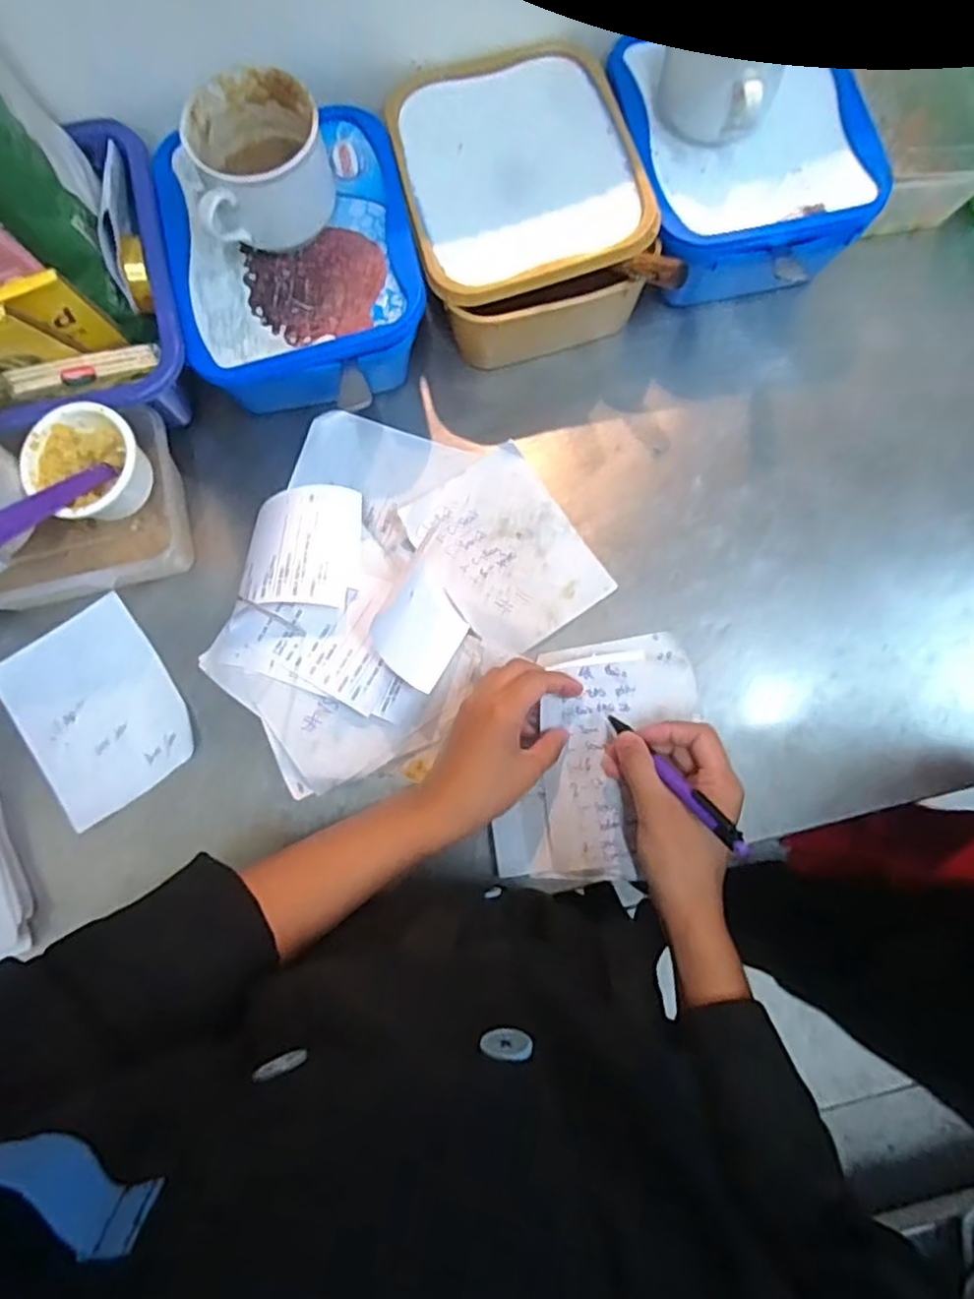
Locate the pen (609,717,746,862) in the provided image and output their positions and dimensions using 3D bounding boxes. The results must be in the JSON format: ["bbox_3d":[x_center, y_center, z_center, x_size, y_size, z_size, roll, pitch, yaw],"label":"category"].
[{"bbox_3d":[0.114,0.078,0.420,0.011,0.011,0.134,-34,40,-6],"label":"pen"}]

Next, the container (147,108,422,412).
[{"bbox_3d":[-0.137,-0.274,0.507,0.168,0.082,0.217,-14,80,-3],"label":"container"}]

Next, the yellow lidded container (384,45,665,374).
[{"bbox_3d":[0.024,-0.330,0.512,0.165,0.083,0.214,-12,80,-2],"label":"yellow lidded container"}]

